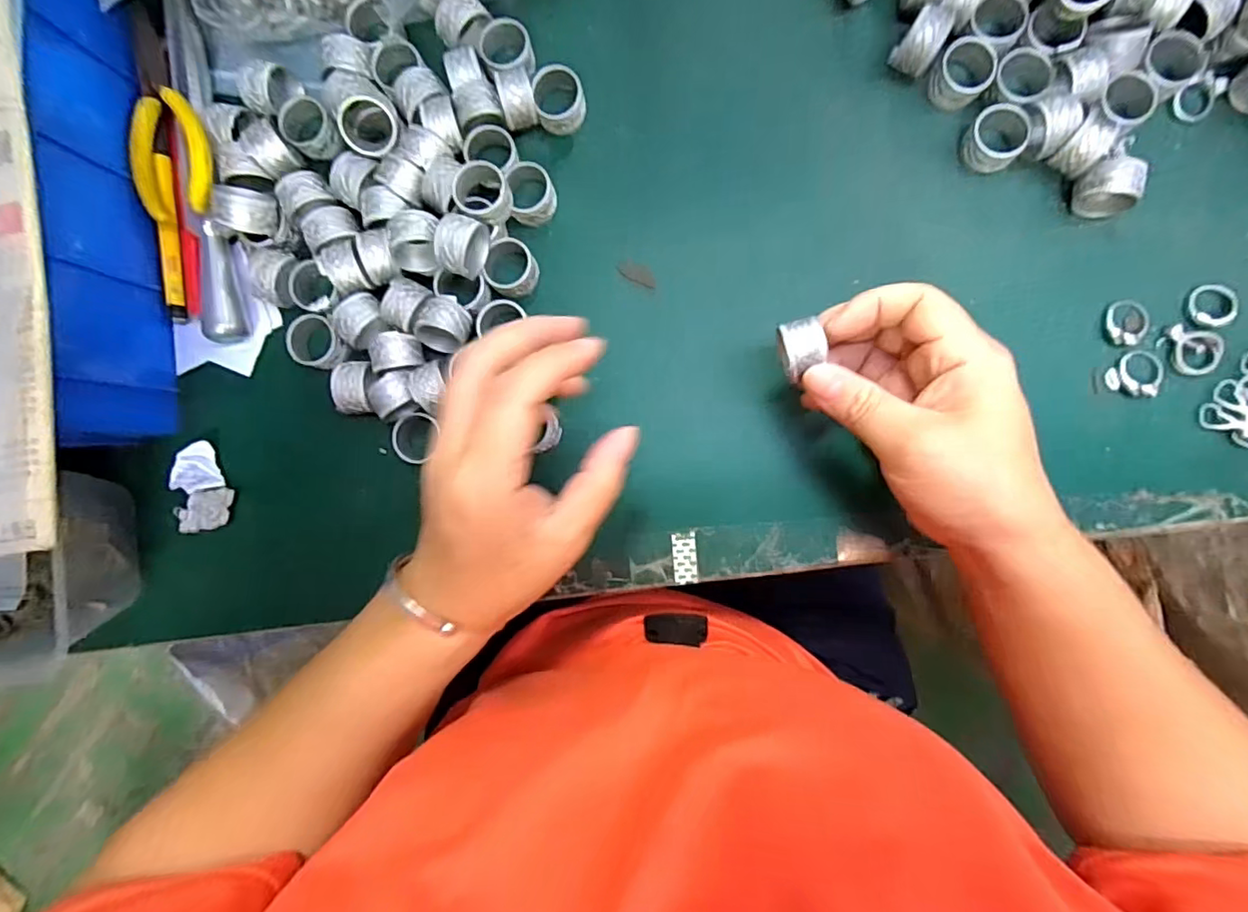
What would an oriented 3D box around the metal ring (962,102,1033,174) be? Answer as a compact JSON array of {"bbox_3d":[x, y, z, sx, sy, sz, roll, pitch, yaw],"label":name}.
[{"bbox_3d":[0.193,-0.164,0.290,0.027,0.018,0.028,0,90,3],"label":"metal ring"}]

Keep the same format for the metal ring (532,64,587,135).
[{"bbox_3d":[-0.034,-0.189,0.299,0.026,0.022,0.026,0,90,3],"label":"metal ring"}]

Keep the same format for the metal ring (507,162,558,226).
[{"bbox_3d":[-0.050,-0.140,0.301,0.025,0.019,0.026,0,90,3],"label":"metal ring"}]

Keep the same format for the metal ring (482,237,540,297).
[{"bbox_3d":[-0.059,-0.100,0.302,0.025,0.019,0.027,0,90,3],"label":"metal ring"}]

